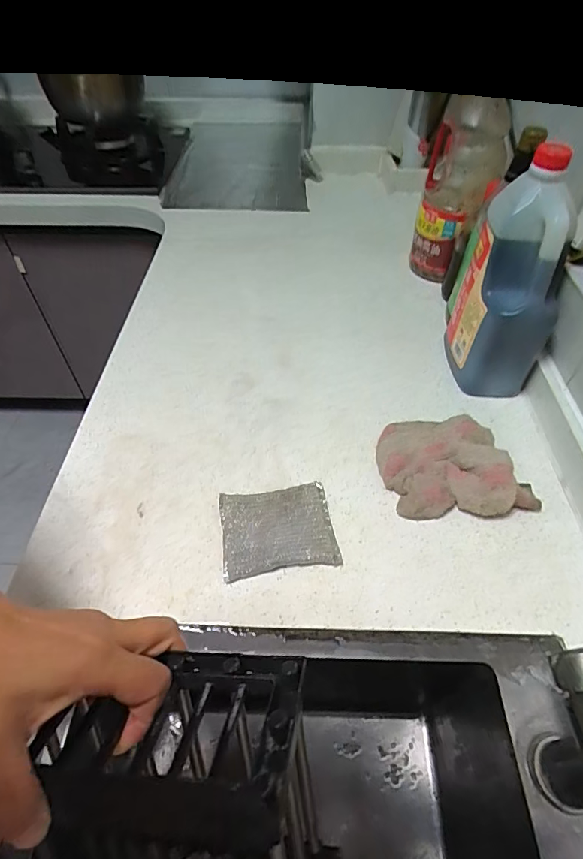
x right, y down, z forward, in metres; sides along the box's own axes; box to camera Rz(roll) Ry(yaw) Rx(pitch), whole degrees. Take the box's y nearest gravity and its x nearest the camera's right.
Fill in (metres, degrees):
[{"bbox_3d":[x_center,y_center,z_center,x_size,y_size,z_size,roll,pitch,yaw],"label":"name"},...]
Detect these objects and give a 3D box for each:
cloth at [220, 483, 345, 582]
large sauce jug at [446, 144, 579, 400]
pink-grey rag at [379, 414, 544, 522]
[{"bbox_3d":[-0.014,0.098,0.435,0.109,0.012,0.084,-6,50,-7],"label":"cloth"},{"bbox_3d":[0.253,-0.160,0.503,0.096,0.228,0.111,6,50,6],"label":"large sauce jug"},{"bbox_3d":[0.176,0.032,0.478,0.159,0.034,0.131,-4,50,-3],"label":"pink-grey rag"}]

